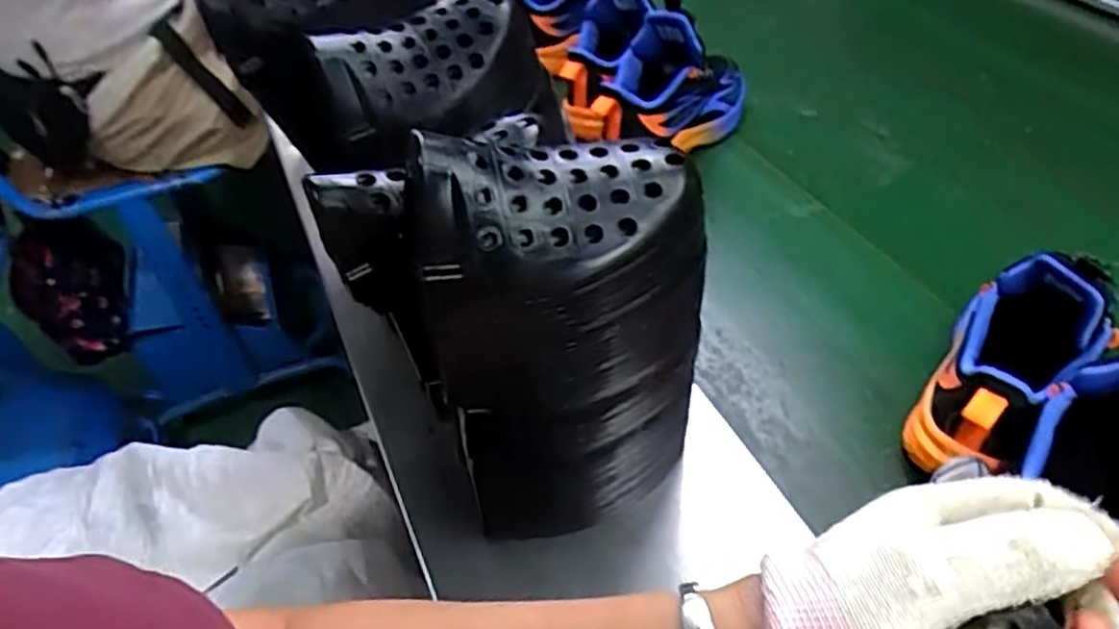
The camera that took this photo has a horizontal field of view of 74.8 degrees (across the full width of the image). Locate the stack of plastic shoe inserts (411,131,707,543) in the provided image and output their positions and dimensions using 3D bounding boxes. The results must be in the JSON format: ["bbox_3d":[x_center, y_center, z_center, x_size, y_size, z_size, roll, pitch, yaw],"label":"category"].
[{"bbox_3d":[-0.001,0.016,0.432,0.162,0.270,0.105,-15,40,-9],"label":"stack of plastic shoe inserts"}]

